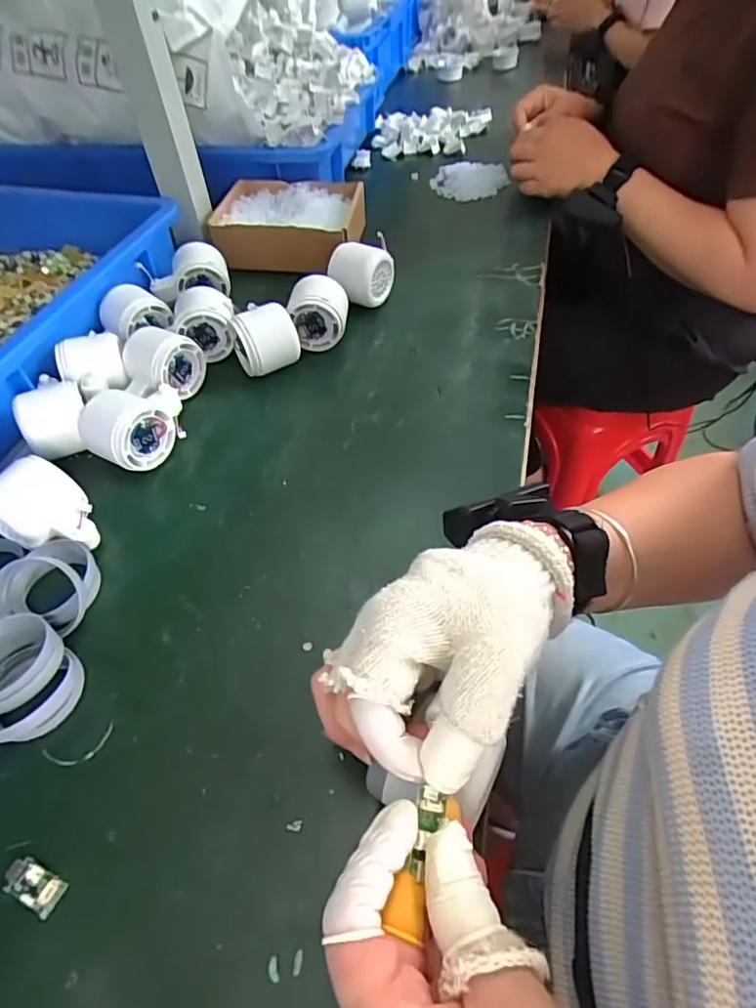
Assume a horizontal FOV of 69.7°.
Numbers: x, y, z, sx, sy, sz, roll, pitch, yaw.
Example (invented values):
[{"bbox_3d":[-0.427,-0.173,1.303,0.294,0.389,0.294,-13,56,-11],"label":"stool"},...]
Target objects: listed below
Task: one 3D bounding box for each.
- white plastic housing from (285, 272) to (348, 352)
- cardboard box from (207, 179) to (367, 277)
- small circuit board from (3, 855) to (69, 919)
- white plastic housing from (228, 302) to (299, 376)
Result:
[{"bbox_3d":[-0.059,-0.192,0.544,0.058,0.056,0.049,-3,52,-1],"label":"white plastic housing"},{"bbox_3d":[-0.109,-0.348,0.675,0.165,0.055,0.145,5,52,5],"label":"cardboard box"},{"bbox_3d":[-0.180,0.197,0.282,0.035,0.004,0.016,20,55,16],"label":"small circuit board"},{"bbox_3d":[-0.111,-0.159,0.526,0.050,0.051,0.058,-29,56,-20],"label":"white plastic housing"}]

